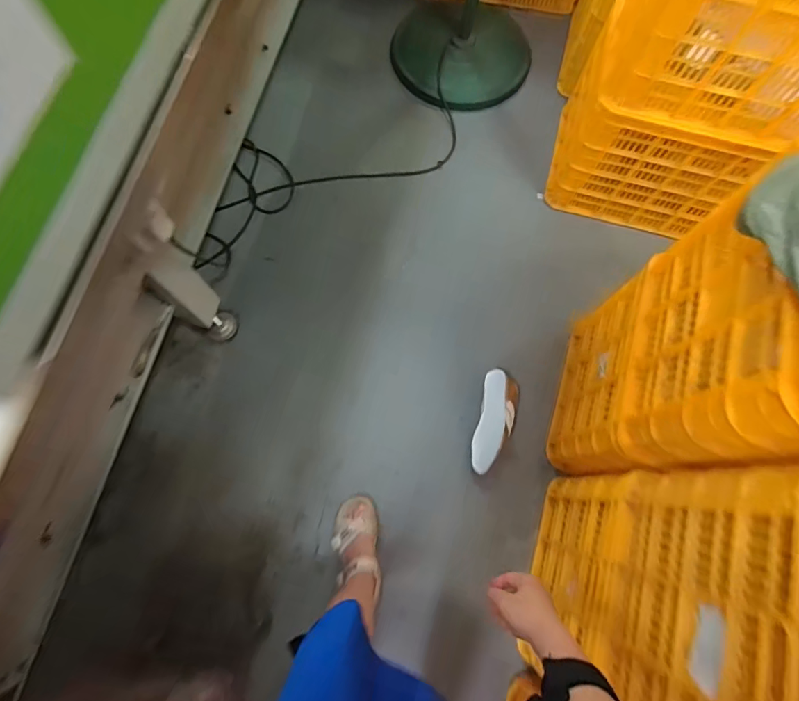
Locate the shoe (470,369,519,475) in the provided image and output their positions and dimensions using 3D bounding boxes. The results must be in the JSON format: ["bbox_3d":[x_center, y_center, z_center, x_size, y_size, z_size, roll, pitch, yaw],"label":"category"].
[{"bbox_3d":[0.239,0.175,1.093,0.092,0.077,0.247,14,74,3],"label":"shoe"}]

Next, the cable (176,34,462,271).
[{"bbox_3d":[-0.209,-0.583,1.352,1.007,0.056,0.342,-27,76,-8],"label":"cable"}]

